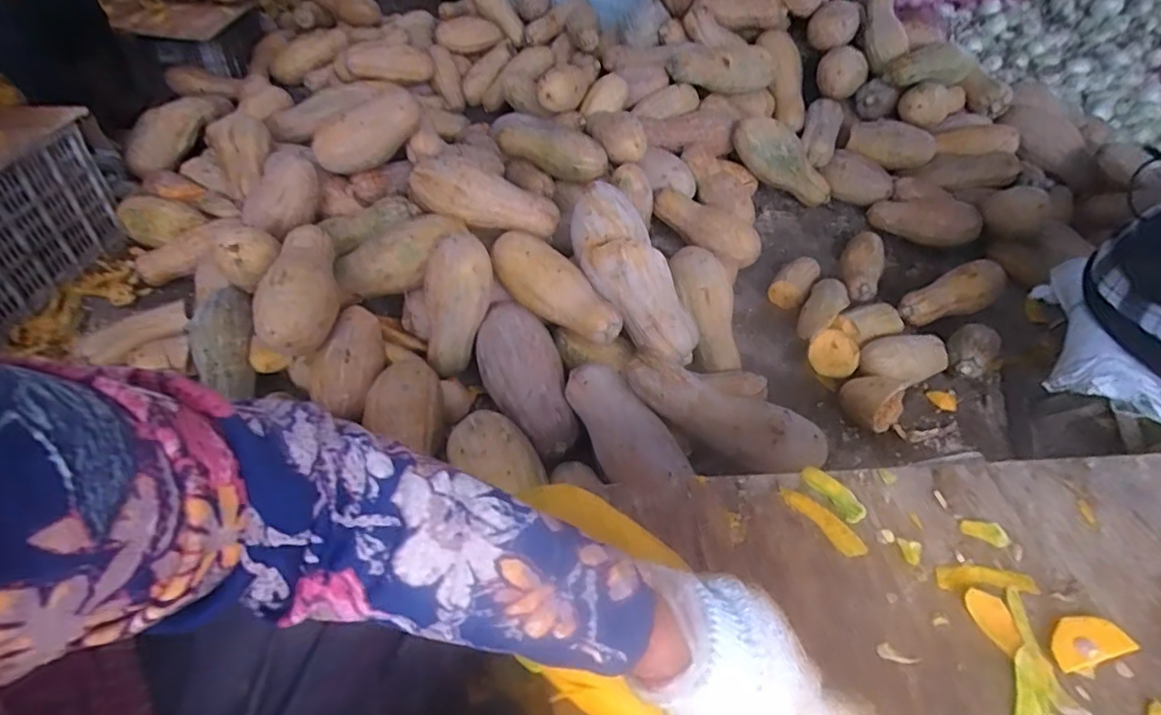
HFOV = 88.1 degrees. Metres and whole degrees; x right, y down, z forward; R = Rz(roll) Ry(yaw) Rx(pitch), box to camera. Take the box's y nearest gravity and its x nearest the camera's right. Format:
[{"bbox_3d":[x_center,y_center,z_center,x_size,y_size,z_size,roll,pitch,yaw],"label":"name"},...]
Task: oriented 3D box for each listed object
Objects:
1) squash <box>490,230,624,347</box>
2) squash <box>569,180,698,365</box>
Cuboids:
[{"bbox_3d":[-0.054,-0.131,1.129,0.094,0.093,0.298,-27,50,-31],"label":"squash"},{"bbox_3d":[0.092,-0.167,1.135,0.149,0.116,0.411,-18,65,-20],"label":"squash"}]

